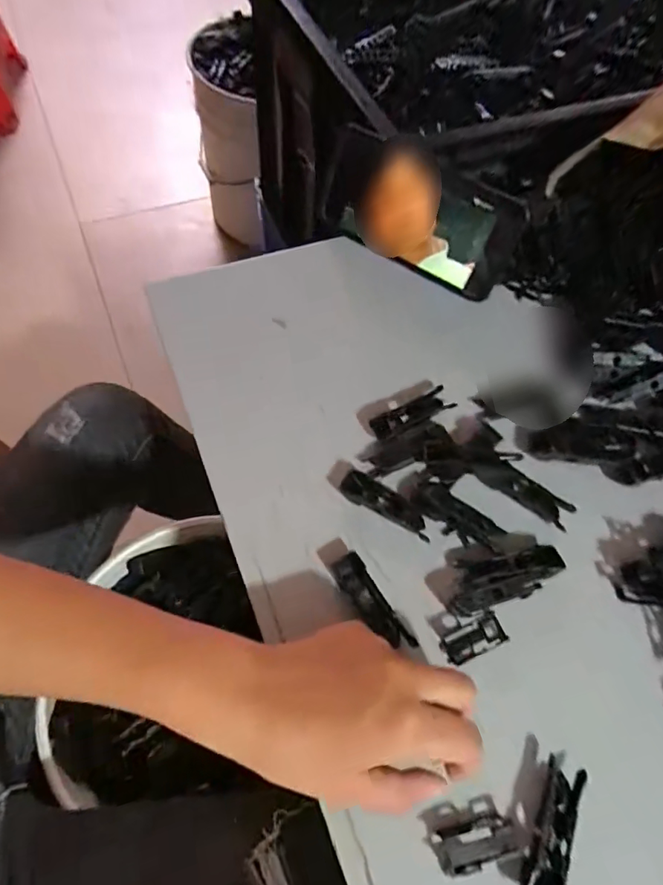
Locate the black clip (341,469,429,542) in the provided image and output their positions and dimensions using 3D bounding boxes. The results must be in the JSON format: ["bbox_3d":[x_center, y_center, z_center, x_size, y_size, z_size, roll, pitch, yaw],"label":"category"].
[{"bbox_3d":[0.037,0.041,0.339,0.065,0.009,0.019,28,64,10],"label":"black clip"}]

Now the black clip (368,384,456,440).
[{"bbox_3d":[0.059,-0.021,0.372,0.064,0.011,0.017,-25,67,-17],"label":"black clip"}]

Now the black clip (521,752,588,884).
[{"bbox_3d":[0.115,0.201,0.264,0.018,0.014,0.068,25,63,8],"label":"black clip"}]

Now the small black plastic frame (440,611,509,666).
[{"bbox_3d":[0.087,0.120,0.310,0.040,0.007,0.019,-22,66,-15],"label":"small black plastic frame"}]

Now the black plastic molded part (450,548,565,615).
[{"bbox_3d":[0.110,0.084,0.317,0.071,0.020,0.029,-12,64,-11],"label":"black plastic molded part"}]

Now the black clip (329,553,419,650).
[{"bbox_3d":[0.025,0.098,0.313,0.017,0.014,0.065,-34,72,-18],"label":"black clip"}]

